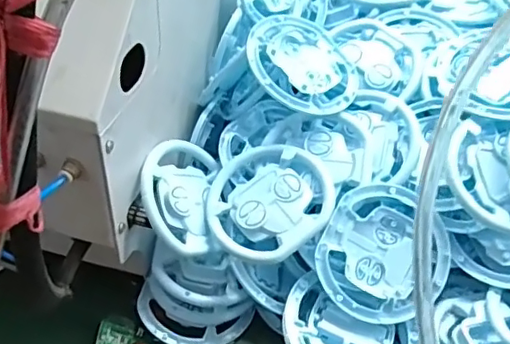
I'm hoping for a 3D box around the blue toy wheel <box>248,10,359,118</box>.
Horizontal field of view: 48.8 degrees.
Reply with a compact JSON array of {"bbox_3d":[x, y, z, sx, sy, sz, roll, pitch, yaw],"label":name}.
[{"bbox_3d":[0.042,-0.094,0.495,0.103,0.013,0.099,13,58,-20],"label":"blue toy wheel"}]

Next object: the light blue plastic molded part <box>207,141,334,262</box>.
[{"bbox_3d":[0.010,0.022,0.461,0.100,0.015,0.100,-6,59,9],"label":"light blue plastic molded part"}]

